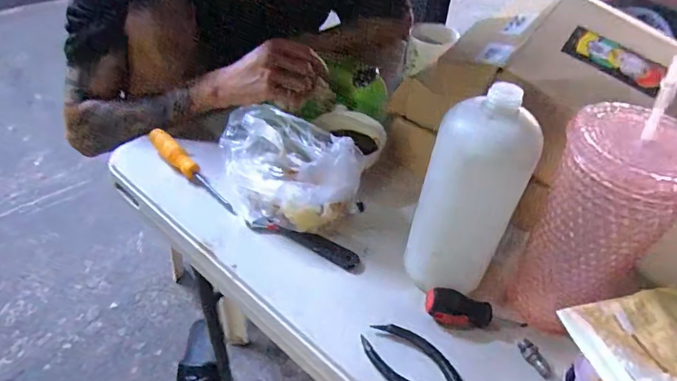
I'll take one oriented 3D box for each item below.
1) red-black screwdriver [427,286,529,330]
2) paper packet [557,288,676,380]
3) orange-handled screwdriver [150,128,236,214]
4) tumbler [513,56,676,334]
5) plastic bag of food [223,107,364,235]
[{"bbox_3d":[0.131,0.117,0.425,0.091,0.026,0.024,8,43,5],"label":"red-black screwdriver"},{"bbox_3d":[0.240,0.111,0.322,0.128,0.012,0.080,-6,43,-10],"label":"paper packet"},{"bbox_3d":[-0.180,-0.023,0.555,0.157,0.020,0.023,41,56,15],"label":"orange-handled screwdriver"},{"bbox_3d":[0.221,0.018,0.376,0.093,0.228,0.091,2,42,-2],"label":"tumbler"},{"bbox_3d":[-0.061,-0.038,0.528,0.133,0.104,0.170,-16,46,-20],"label":"plastic bag of food"}]

